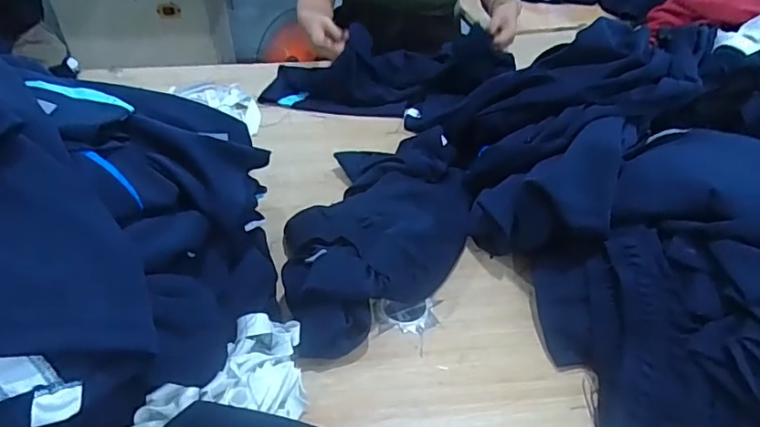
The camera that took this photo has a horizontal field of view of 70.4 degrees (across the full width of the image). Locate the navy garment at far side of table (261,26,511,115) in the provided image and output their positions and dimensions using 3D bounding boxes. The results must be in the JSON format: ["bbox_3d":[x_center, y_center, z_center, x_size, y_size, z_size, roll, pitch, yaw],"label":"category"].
[{"bbox_3d":[0.015,-0.271,1.013,0.451,0.105,0.135,0,41,1],"label":"navy garment at far side of table"}]

